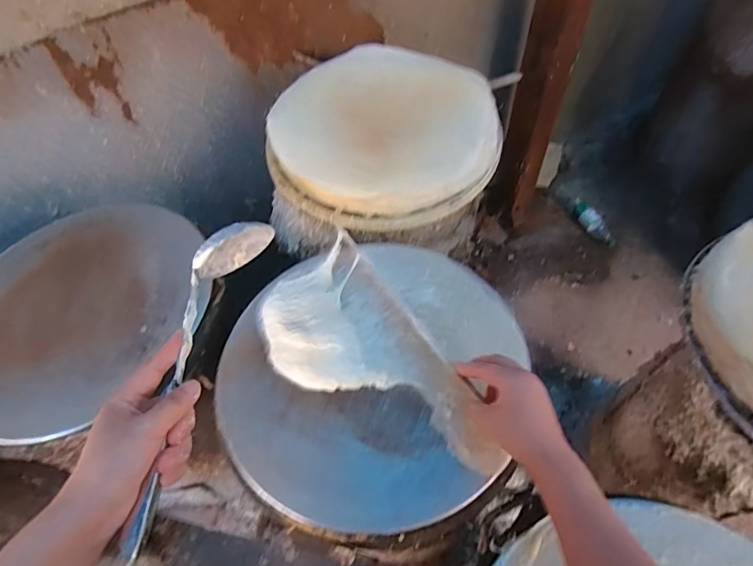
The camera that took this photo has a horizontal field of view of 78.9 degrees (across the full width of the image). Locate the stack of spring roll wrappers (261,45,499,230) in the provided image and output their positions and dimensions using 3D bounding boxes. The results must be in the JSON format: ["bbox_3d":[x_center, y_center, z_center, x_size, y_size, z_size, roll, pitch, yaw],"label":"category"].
[{"bbox_3d":[0.014,-0.262,0.785,0.384,0.084,0.369,23,60,19],"label":"stack of spring roll wrappers"}]

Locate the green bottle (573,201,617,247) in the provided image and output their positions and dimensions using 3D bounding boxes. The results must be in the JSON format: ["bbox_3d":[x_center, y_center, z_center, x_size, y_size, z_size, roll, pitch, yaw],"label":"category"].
[{"bbox_3d":[0.793,-0.220,1.696,0.055,0.076,0.198,-17,56,-8],"label":"green bottle"}]

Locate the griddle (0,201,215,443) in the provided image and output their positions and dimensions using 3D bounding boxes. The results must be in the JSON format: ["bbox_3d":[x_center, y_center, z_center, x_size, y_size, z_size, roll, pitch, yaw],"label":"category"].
[{"bbox_3d":[-0.430,0.017,0.625,0.333,0.064,0.351,37,65,25],"label":"griddle"}]

